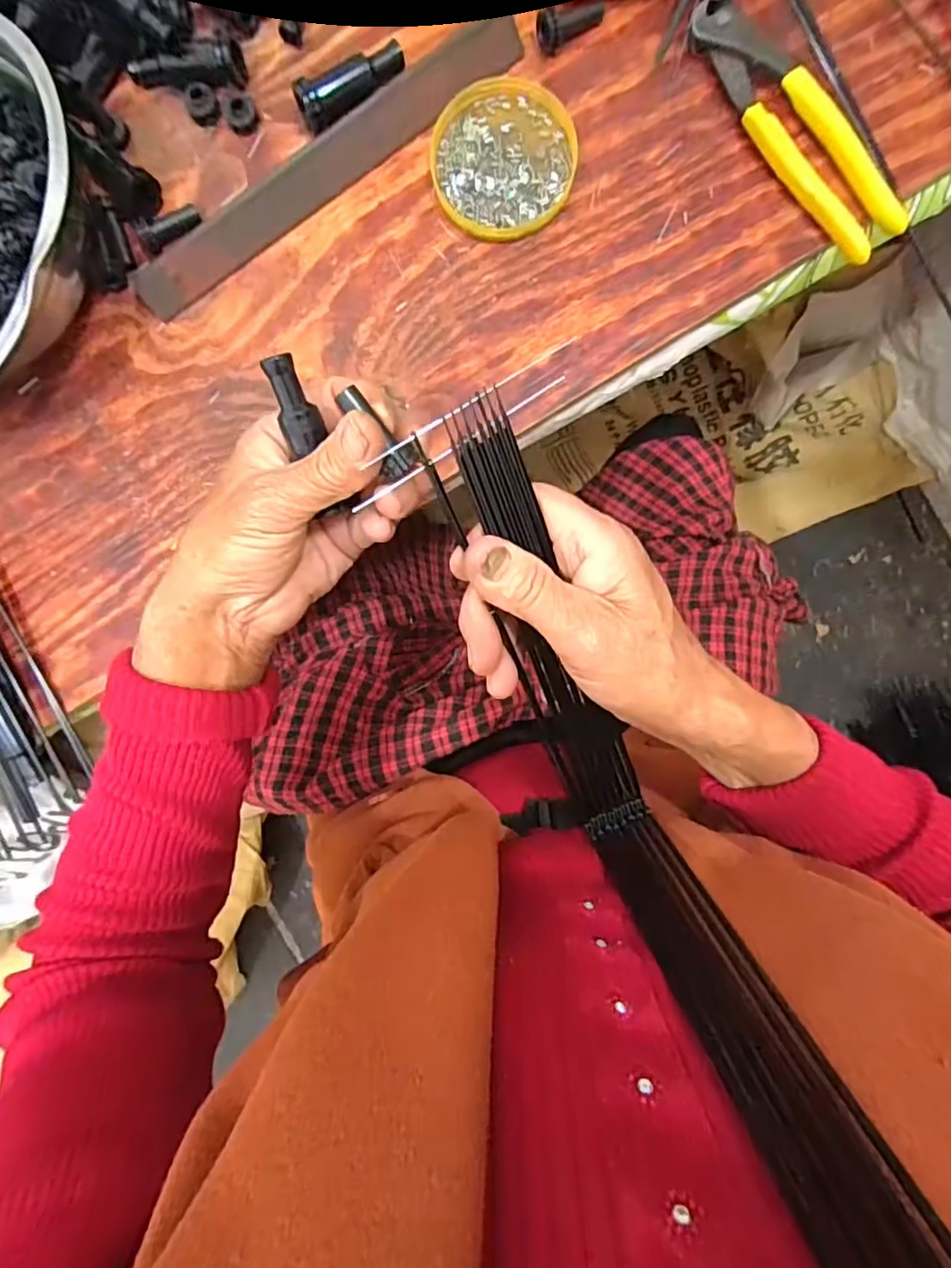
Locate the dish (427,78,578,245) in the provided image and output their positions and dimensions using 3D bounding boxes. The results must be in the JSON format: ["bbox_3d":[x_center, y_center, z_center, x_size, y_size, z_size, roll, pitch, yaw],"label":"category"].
[{"bbox_3d":[0.016,-0.278,0.345,0.080,0.009,0.087,-4,94,-1],"label":"dish"}]

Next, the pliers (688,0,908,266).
[{"bbox_3d":[0.182,-0.286,0.335,0.040,0.013,0.161,-36,94,2],"label":"pliers"}]

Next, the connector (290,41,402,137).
[{"bbox_3d":[-0.072,-0.319,0.341,0.065,0.016,0.019,-36,94,2],"label":"connector"}]

